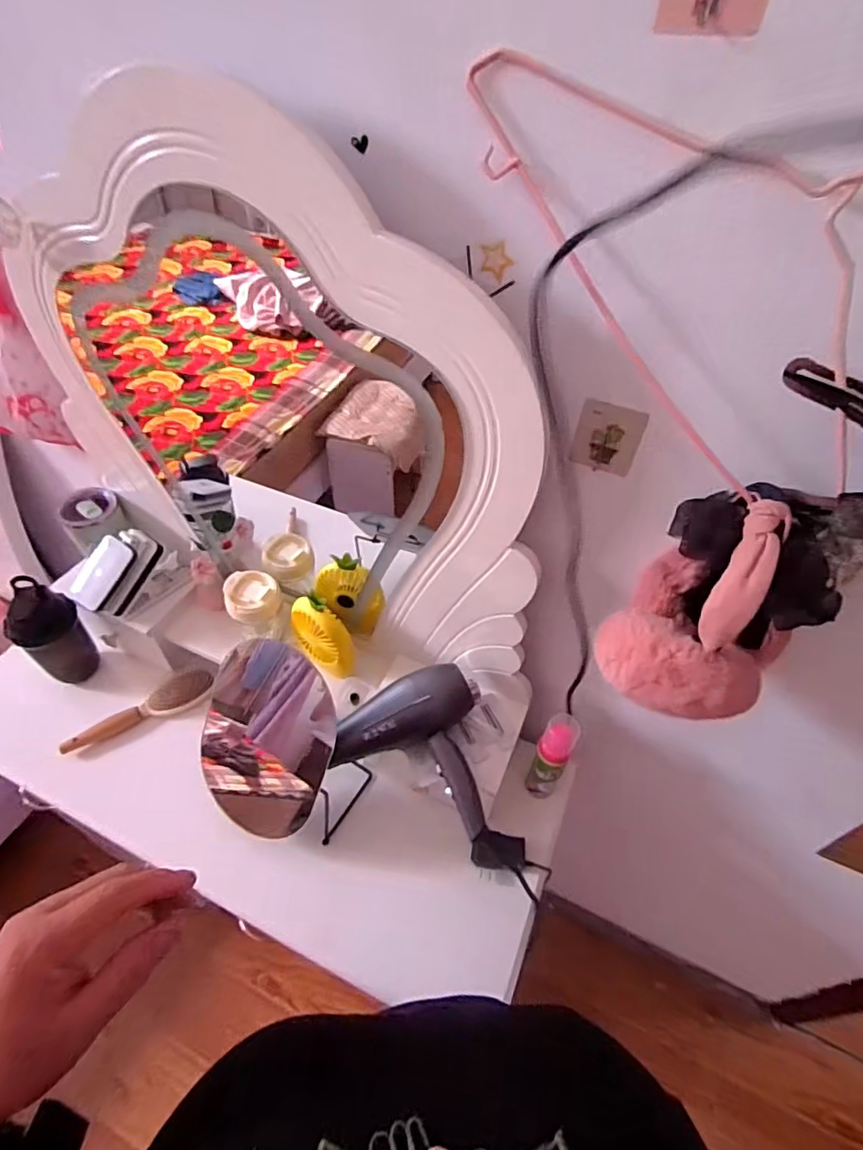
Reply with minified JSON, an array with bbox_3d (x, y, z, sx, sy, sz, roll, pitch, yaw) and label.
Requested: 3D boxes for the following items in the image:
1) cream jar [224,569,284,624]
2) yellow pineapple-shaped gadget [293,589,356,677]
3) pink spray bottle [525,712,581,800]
[{"bbox_3d":[-0.249,0.032,0.765,0.076,0.045,0.067,-12,49,-15],"label":"cream jar"},{"bbox_3d":[-0.150,0.076,0.748,0.105,0.113,0.039,31,52,23],"label":"yellow pineapple-shaped gadget"},{"bbox_3d":[0.159,0.245,0.728,0.046,0.154,0.050,2,47,-2],"label":"pink spray bottle"}]

